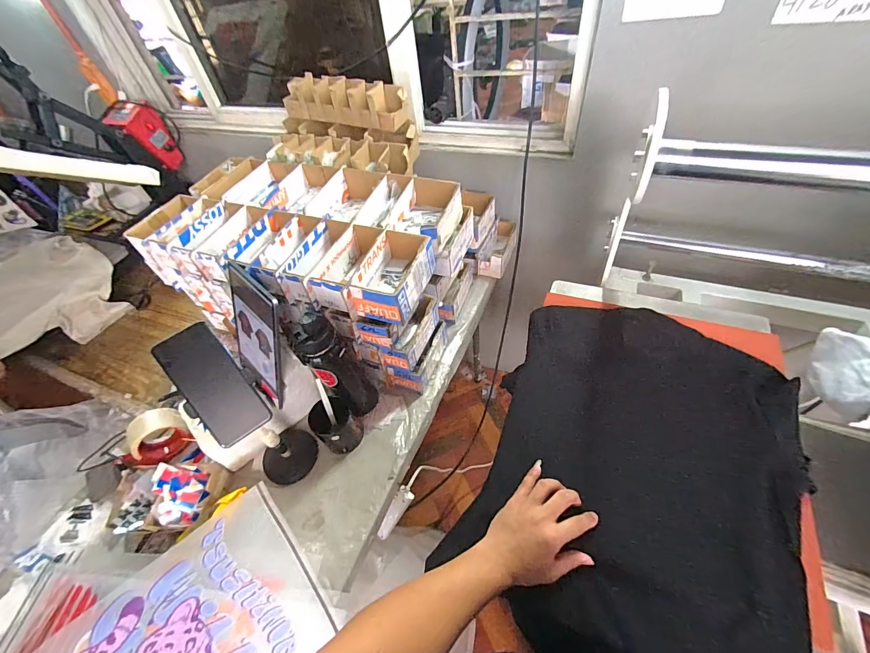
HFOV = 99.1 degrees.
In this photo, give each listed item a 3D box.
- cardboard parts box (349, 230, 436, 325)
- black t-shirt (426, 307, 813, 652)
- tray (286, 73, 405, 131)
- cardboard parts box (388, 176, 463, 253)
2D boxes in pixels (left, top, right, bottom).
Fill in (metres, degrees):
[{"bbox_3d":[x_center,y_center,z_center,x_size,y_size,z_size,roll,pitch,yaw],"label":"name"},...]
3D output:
[{"bbox_3d":[-0.065,-0.097,0.649,0.099,0.067,0.187,13,52,15],"label":"cardboard parts box"},{"bbox_3d":[0.291,0.217,0.582,0.411,0.151,0.501,20,55,21],"label":"black t-shirt"},{"bbox_3d":[-0.231,-0.560,0.922,0.351,0.076,0.091,19,54,19],"label":"tray"},{"bbox_3d":[-0.021,-0.224,0.746,0.119,0.066,0.159,16,53,17],"label":"cardboard parts box"}]

